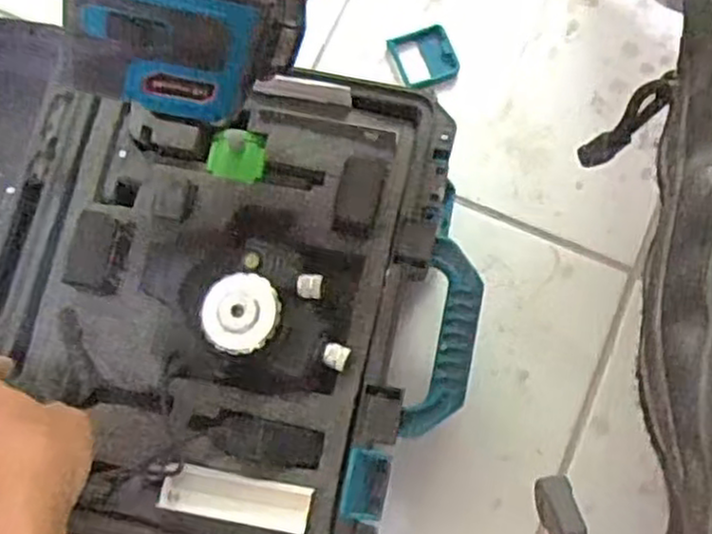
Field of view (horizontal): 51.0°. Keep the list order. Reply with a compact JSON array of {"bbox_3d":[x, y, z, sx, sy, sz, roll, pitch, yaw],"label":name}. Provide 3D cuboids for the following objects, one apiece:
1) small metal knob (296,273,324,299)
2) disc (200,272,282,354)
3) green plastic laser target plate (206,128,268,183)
[{"bbox_3d":[-0.030,0.013,0.490,0.017,0.018,0.016,0,79,0],"label":"small metal knob"},{"bbox_3d":[-0.073,0.028,0.470,0.047,0.008,0.050,0,79,0],"label":"disc"},{"bbox_3d":[-0.084,-0.079,0.531,0.039,0.004,0.035,13,93,-3],"label":"green plastic laser target plate"}]

